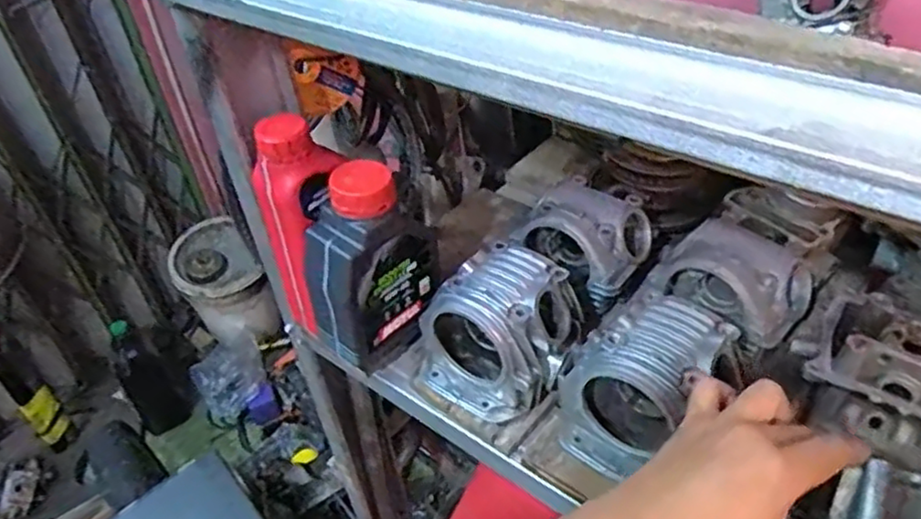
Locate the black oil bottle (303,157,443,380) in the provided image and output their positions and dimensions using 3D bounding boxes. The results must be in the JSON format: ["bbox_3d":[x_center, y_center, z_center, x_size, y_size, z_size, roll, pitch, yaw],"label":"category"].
[{"bbox_3d":[-0.080,0.008,0.628,0.122,0.199,0.059,-27,45,-22],"label":"black oil bottle"}]

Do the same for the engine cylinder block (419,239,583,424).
[{"bbox_3d":[0.036,0.063,0.623,0.128,0.105,0.120,-35,48,-30],"label":"engine cylinder block"}]

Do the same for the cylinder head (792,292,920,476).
[{"bbox_3d":[0.372,0.094,0.563,0.160,0.087,0.120,28,51,34],"label":"cylinder head"}]

